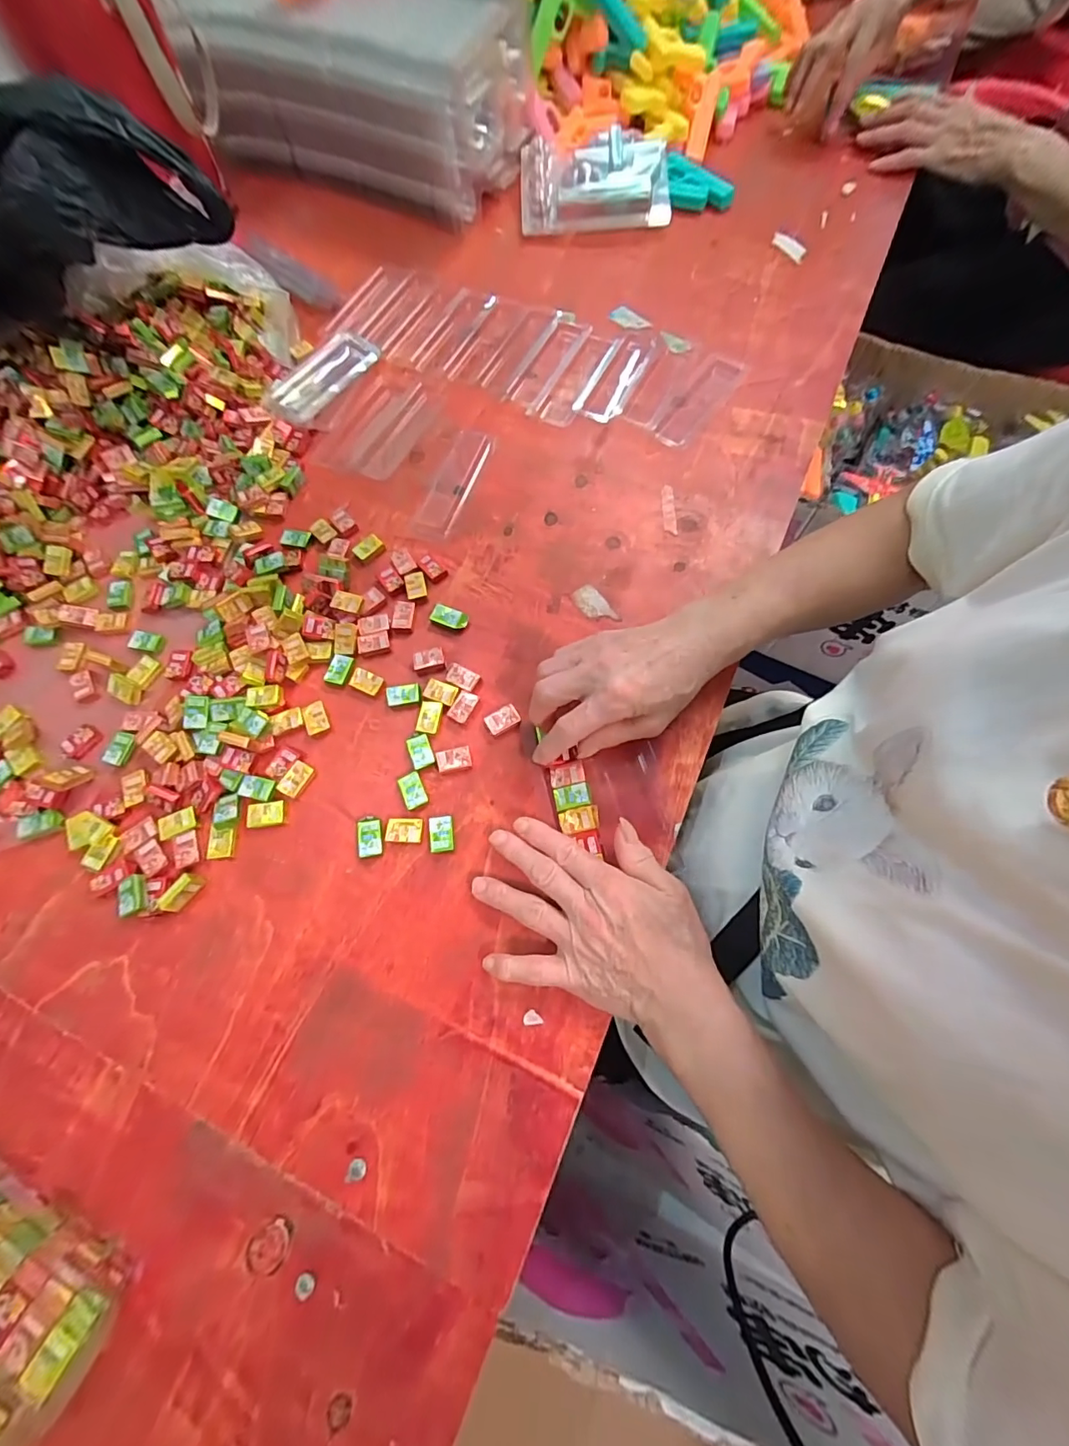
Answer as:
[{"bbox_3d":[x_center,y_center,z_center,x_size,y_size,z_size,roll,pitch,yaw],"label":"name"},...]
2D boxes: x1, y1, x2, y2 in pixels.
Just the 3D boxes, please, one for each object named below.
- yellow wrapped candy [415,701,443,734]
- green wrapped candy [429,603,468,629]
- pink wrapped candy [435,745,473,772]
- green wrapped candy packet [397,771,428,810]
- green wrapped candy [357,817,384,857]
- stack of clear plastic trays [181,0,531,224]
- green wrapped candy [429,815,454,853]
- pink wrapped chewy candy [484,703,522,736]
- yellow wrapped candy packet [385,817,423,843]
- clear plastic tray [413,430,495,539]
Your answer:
[{"bbox_3d":[-0.083,-0.005,0.392,0.018,0.004,0.026,12,71,5],"label":"yellow wrapped candy"},{"bbox_3d":[-0.072,-0.090,0.426,0.033,0.007,0.017,17,72,7],"label":"green wrapped candy"},{"bbox_3d":[-0.061,0.028,0.383,0.026,0.009,0.017,-8,71,-2],"label":"pink wrapped candy"},{"bbox_3d":[-0.091,0.051,0.375,0.017,0.008,0.026,-25,72,-7],"label":"green wrapped candy packet"},{"bbox_3d":[-0.119,0.082,0.364,0.017,0.008,0.028,-11,71,-3],"label":"green wrapped candy"},{"bbox_3d":[-0.206,-0.755,0.598,0.379,0.129,0.183,18,72,7],"label":"stack of clear plastic trays"},{"bbox_3d":[-0.067,0.081,0.363,0.016,0.008,0.025,-7,71,-1],"label":"green wrapped candy"},{"bbox_3d":[-0.025,-0.003,0.392,0.027,0.009,0.019,-30,73,-9],"label":"pink wrapped chewy candy"},{"bbox_3d":[-0.095,0.078,0.363,0.026,0.008,0.018,-3,71,0],"label":"yellow wrapped candy packet"},{"bbox_3d":[-0.077,-0.228,0.479,0.042,0.007,0.129,17,72,7],"label":"clear plastic tray"}]

